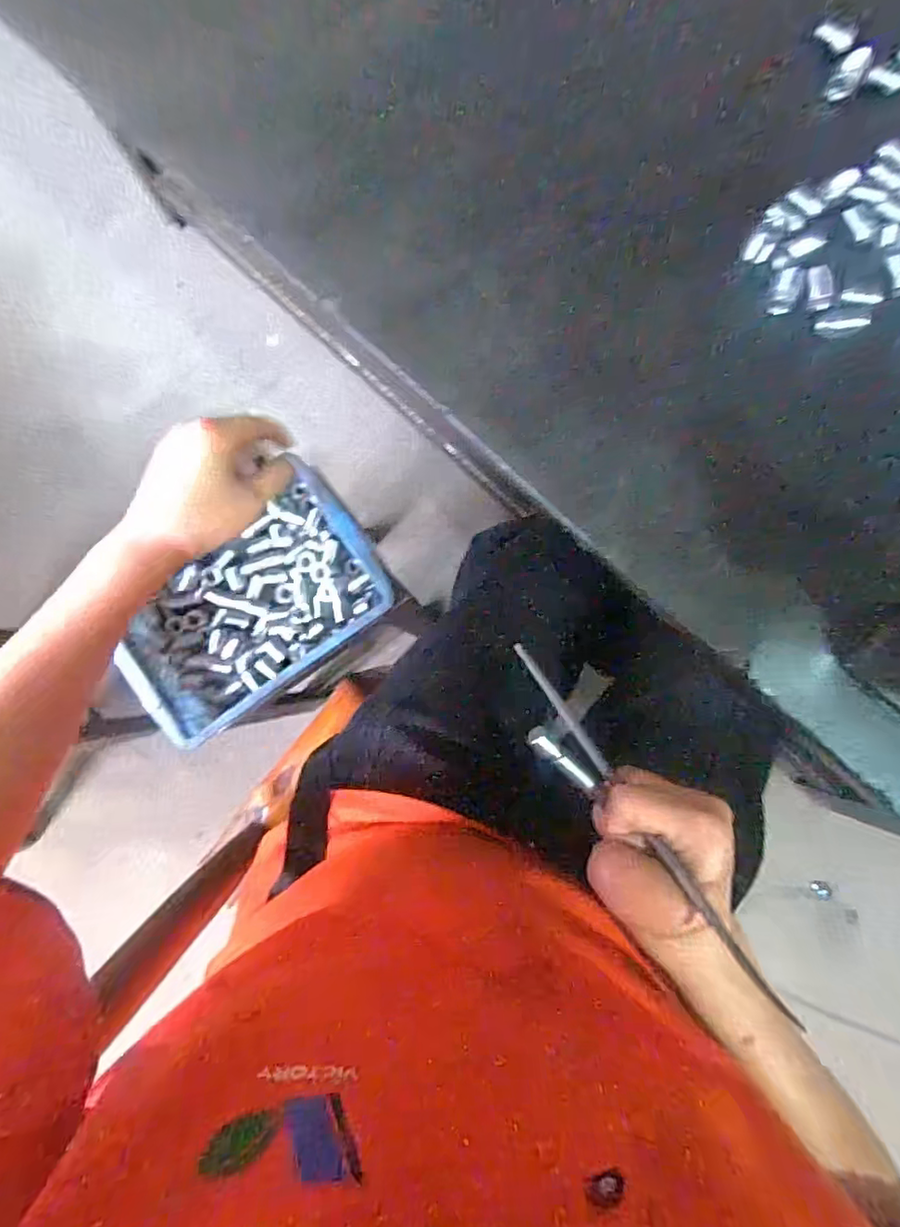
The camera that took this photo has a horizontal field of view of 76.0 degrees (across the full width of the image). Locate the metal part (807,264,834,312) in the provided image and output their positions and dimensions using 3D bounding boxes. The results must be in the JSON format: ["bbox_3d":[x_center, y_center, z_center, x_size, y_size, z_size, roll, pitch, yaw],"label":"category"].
[{"bbox_3d":[0.247,-0.219,0.385,0.013,0.012,0.030,-7,84,2],"label":"metal part"}]

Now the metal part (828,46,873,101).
[{"bbox_3d":[0.281,-0.380,0.403,0.018,0.014,0.038,28,86,5],"label":"metal part"}]

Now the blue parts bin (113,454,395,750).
[{"bbox_3d":[-0.190,-0.005,0.567,0.249,0.065,0.160,-37,84,-1],"label":"blue parts bin"}]

